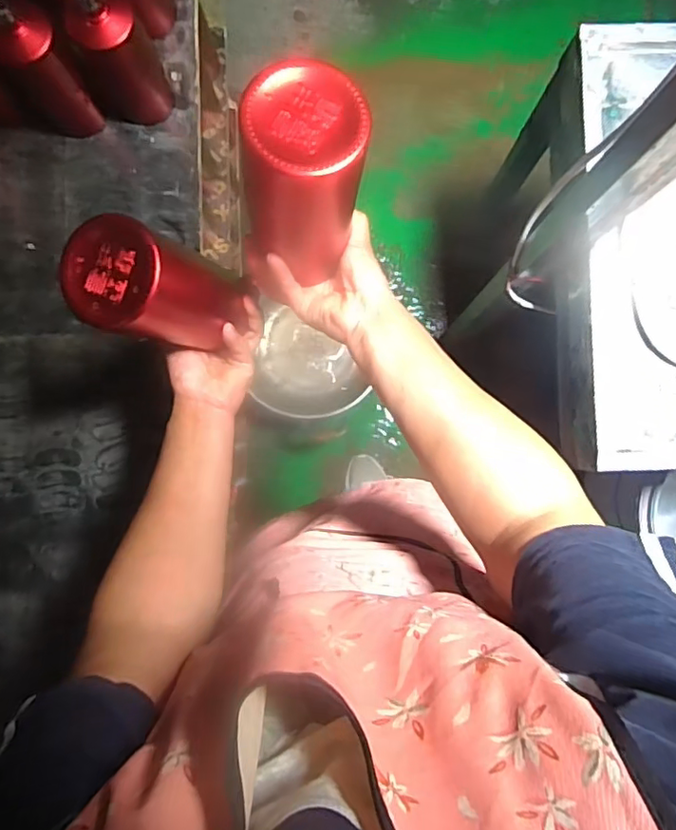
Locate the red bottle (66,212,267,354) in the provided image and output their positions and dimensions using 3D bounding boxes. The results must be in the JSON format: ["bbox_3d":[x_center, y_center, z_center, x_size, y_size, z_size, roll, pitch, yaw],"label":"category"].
[{"bbox_3d":[-0.146,-0.107,0.494,0.075,0.178,0.080,10,96,13],"label":"red bottle"}]

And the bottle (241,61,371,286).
[{"bbox_3d":[-0.024,-0.158,0.430,0.076,0.178,0.074,23,71,6],"label":"bottle"}]

